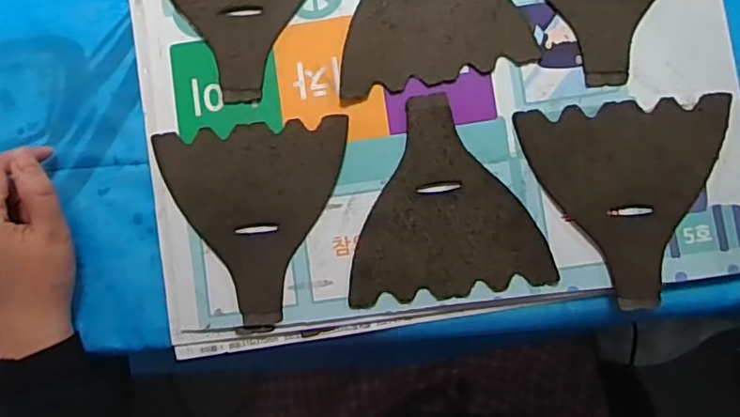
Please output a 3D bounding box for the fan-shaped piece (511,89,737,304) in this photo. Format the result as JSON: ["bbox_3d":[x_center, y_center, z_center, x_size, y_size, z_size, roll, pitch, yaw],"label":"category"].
[{"bbox_3d":[0.169,-0.004,0.373,0.126,0.007,0.128,-5,87,3],"label":"fan-shaped piece"}]

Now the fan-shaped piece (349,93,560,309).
[{"bbox_3d":[0.047,-0.008,0.377,0.125,0.004,0.129,-7,87,3],"label":"fan-shaped piece"}]

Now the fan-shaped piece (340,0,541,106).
[{"bbox_3d":[0.035,-0.148,0.387,0.128,0.004,0.128,-12,87,3],"label":"fan-shaped piece"}]

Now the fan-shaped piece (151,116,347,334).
[{"bbox_3d":[-0.075,0.011,0.384,0.123,0.005,0.135,-5,87,3],"label":"fan-shaped piece"}]

